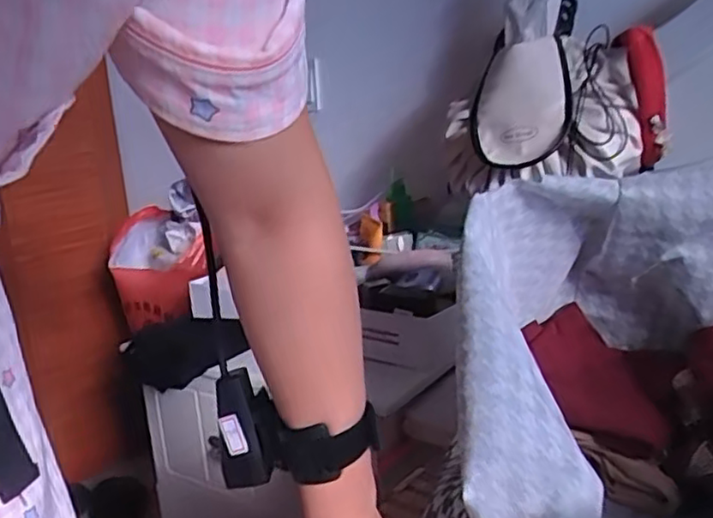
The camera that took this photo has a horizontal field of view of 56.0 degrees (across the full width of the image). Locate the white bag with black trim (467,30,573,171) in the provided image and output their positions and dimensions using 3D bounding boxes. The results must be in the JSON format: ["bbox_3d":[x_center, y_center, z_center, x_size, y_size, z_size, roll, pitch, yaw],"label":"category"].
[{"bbox_3d":[0.203,-0.207,0.822,0.115,0.207,0.023,-2,-27,24],"label":"white bag with black trim"}]

